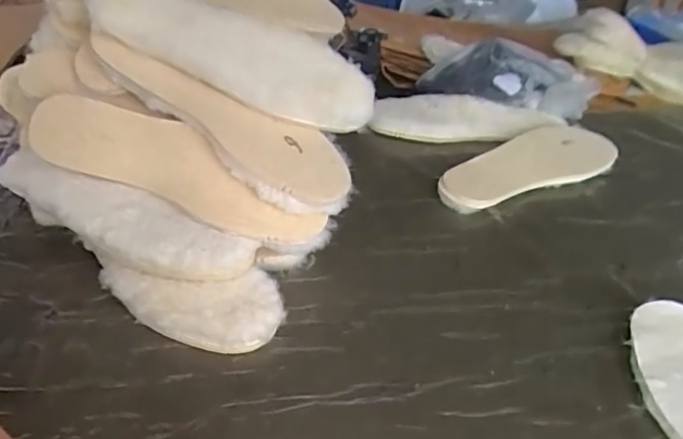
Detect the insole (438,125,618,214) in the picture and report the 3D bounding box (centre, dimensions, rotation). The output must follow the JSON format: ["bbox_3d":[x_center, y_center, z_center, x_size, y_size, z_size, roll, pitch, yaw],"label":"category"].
[{"bbox_3d":[0.235,-0.069,0.683,0.278,0.032,0.096,-15,40,-25],"label":"insole"}]

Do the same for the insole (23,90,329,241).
[{"bbox_3d":[-0.149,-0.048,0.484,0.277,0.020,0.074,21,72,6],"label":"insole"}]

